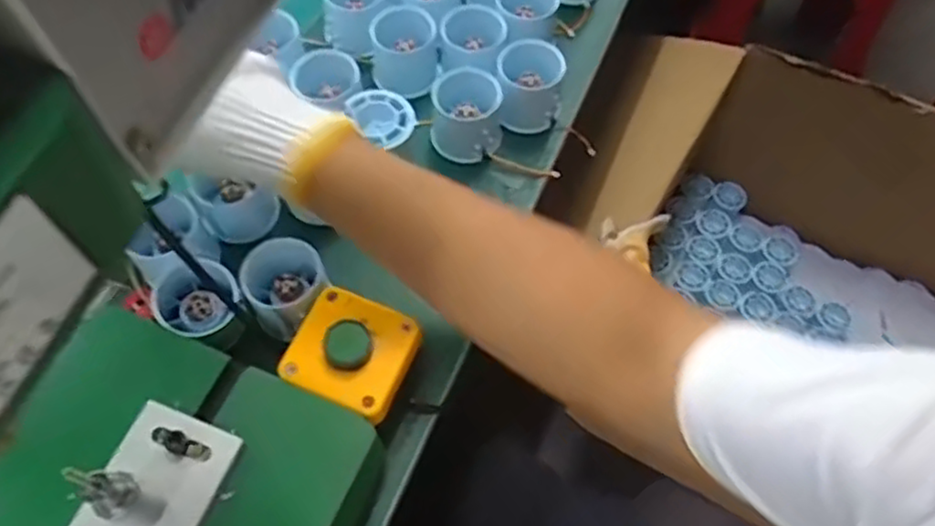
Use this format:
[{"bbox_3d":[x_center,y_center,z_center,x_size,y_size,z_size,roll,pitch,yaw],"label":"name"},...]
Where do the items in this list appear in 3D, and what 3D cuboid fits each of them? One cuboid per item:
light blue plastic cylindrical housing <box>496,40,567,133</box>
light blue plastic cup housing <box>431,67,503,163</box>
[{"bbox_3d":[0.049,-0.139,0.572,0.052,0.050,0.057,5,62,3],"label":"light blue plastic cylindrical housing"},{"bbox_3d":[0.000,-0.116,0.557,0.052,0.050,0.058,1,62,1],"label":"light blue plastic cup housing"}]

